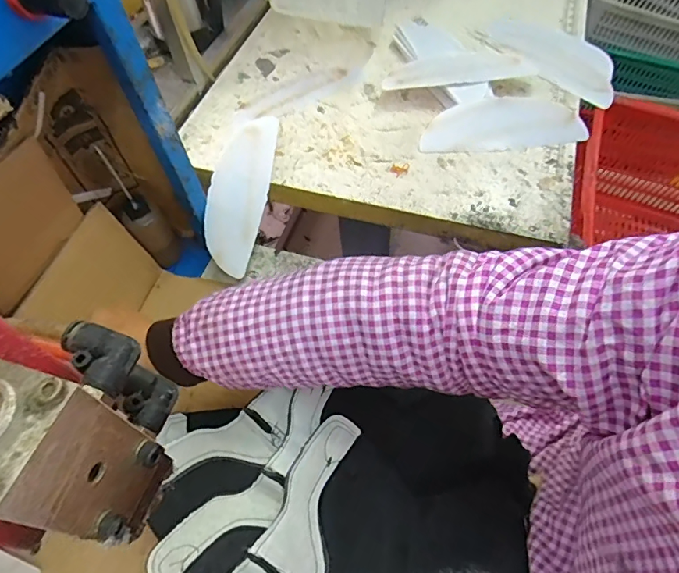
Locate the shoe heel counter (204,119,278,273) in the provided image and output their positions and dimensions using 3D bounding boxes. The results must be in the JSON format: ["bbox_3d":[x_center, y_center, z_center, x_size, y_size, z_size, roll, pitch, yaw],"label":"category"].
[{"bbox_3d":[-0.126,-0.121,0.584,0.070,0.012,0.206,12,79,-1],"label":"shoe heel counter"}]

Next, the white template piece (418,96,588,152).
[{"bbox_3d":[0.215,-0.221,0.620,0.209,0.032,0.078,-4,58,2],"label":"white template piece"}]

